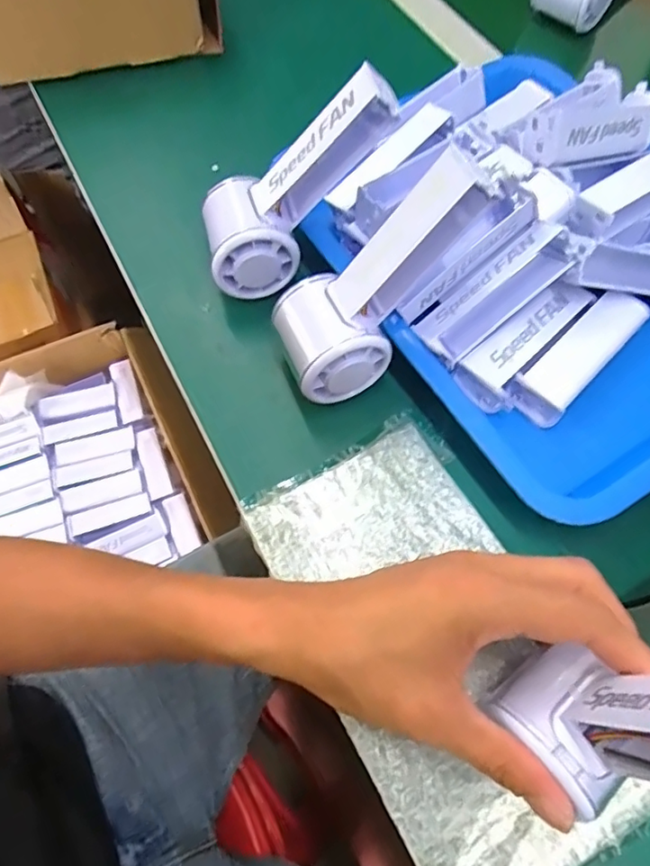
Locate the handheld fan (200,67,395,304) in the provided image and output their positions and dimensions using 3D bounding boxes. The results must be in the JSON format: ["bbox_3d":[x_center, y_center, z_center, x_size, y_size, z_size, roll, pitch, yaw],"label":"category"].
[{"bbox_3d":[-0.023,-0.158,0.351,0.150,0.055,0.056,-43,66,24],"label":"handheld fan"}]

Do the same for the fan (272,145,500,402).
[{"bbox_3d":[0.025,-0.087,0.312,0.144,0.058,0.058,-49,66,28],"label":"fan"}]

